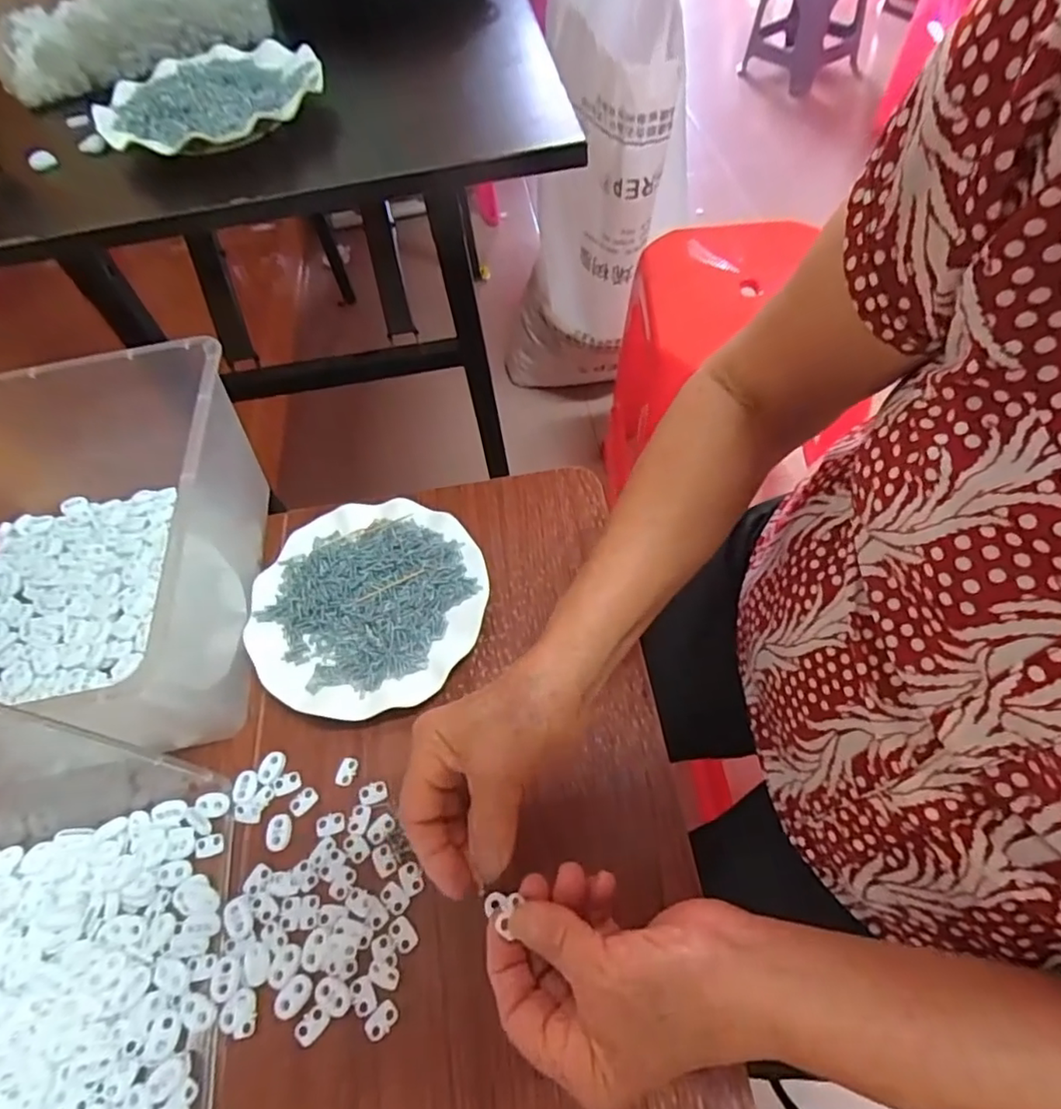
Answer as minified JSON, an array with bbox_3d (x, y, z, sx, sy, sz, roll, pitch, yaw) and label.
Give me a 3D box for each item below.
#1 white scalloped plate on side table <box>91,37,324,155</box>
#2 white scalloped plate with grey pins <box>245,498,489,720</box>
[{"bbox_3d":[-0.267,-0.382,0.504,0.175,0.026,0.172,-3,57,4],"label":"white scalloped plate on side table"},{"bbox_3d":[-0.128,0.038,0.476,0.177,0.027,0.176,0,57,1],"label":"white scalloped plate with grey pins"}]

